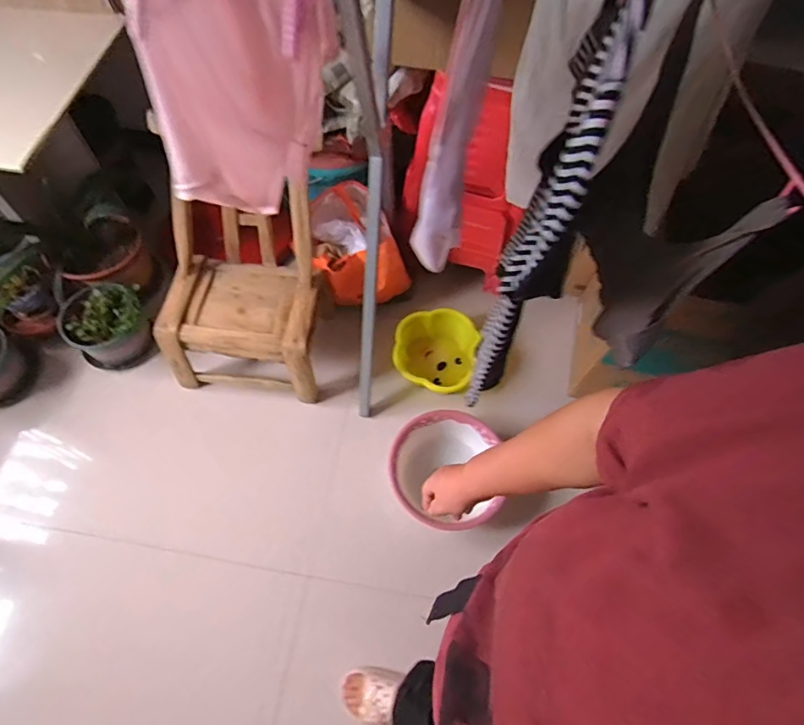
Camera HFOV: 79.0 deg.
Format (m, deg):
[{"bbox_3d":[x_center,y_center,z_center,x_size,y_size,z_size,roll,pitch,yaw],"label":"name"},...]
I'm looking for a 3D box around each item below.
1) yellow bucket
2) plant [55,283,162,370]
[{"bbox_3d":[0.102,-0.029,1.445,0.245,0.114,0.253,1,62,-3],"label":"yellow bucket"},{"bbox_3d":[-0.834,-0.097,1.419,0.220,0.183,0.191,-33,69,-19],"label":"plant"}]

